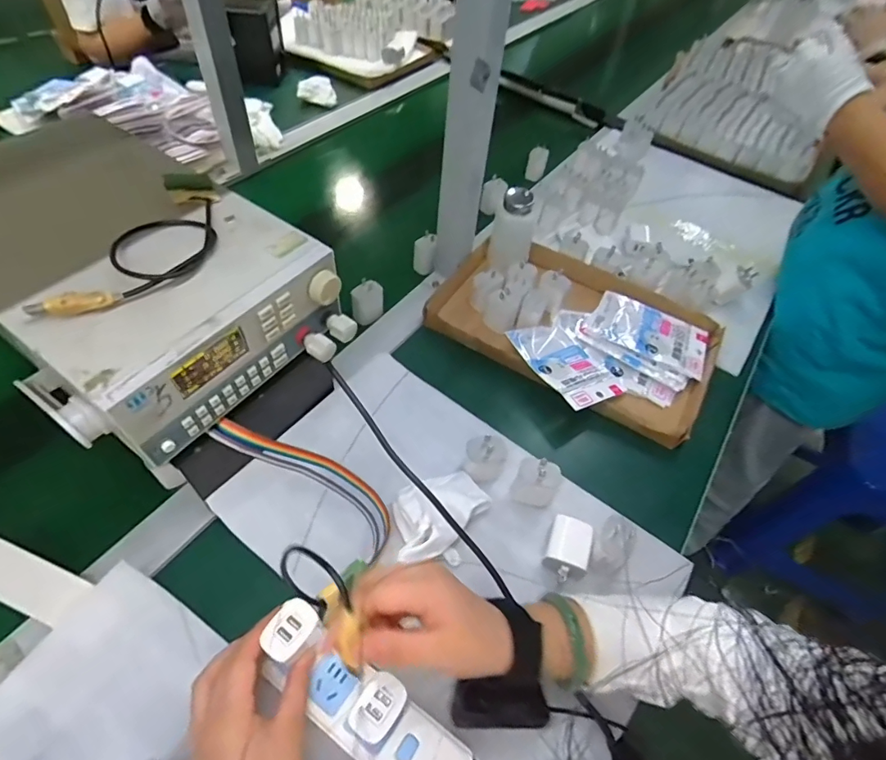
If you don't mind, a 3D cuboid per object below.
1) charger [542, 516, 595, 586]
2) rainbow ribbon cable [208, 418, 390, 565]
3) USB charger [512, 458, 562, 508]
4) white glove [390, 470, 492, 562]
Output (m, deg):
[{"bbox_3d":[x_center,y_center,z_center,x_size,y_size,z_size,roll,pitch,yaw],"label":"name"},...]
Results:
[{"bbox_3d":[0.121,0.169,0.475,0.039,0.035,0.059,20,54,9],"label":"charger"},{"bbox_3d":[-0.129,0.096,0.460,0.191,0.022,0.064,38,52,-19],"label":"rainbow ribbon cable"},{"bbox_3d":[0.096,0.109,0.507,0.043,0.062,0.032,23,54,11],"label":"USB charger"},{"bbox_3d":[-0.005,0.132,0.483,0.102,0.046,0.071,-23,59,-22],"label":"white glove"}]

